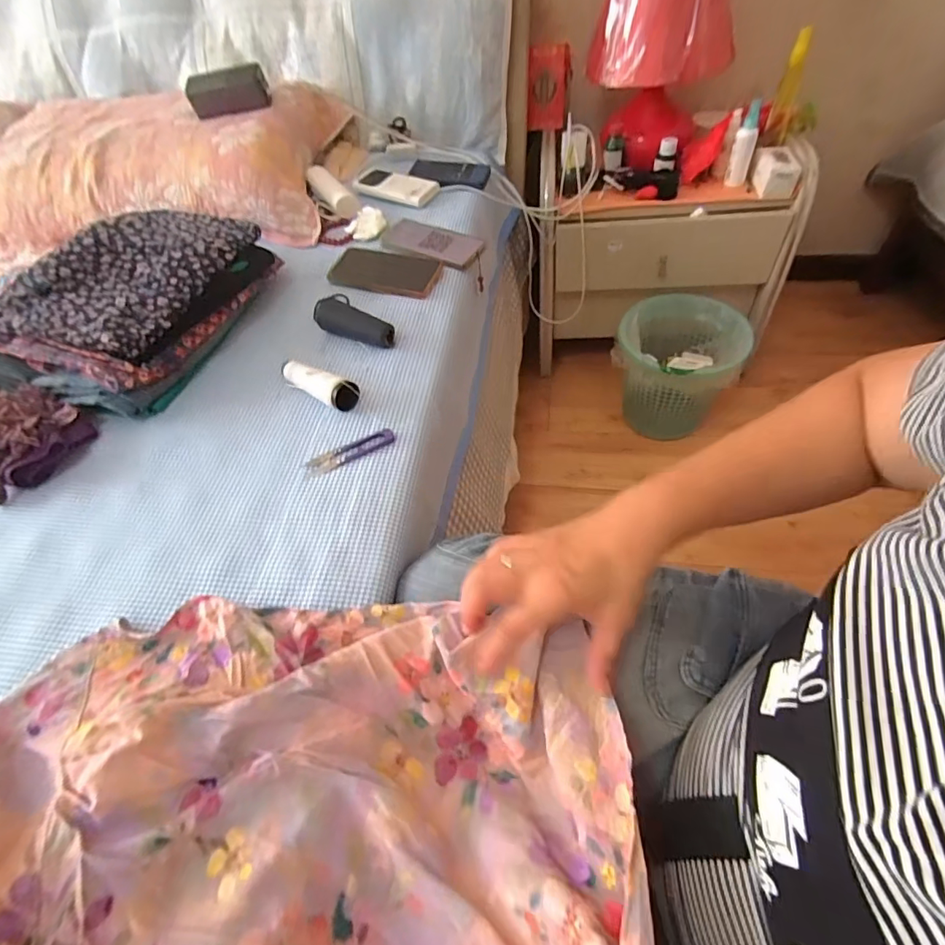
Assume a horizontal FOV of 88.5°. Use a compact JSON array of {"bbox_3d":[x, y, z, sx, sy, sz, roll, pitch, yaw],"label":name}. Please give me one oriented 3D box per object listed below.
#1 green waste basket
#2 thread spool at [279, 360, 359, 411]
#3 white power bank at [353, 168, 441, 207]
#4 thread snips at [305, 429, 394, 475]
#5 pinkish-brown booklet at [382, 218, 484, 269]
[{"bbox_3d":[0.435,-0.229,1.042,0.229,0.237,0.233,27,61,24],"label":"green waste basket"},{"bbox_3d":[-0.182,-0.104,0.569,0.118,0.034,0.030,27,61,24],"label":"thread spool"},{"bbox_3d":[-0.138,-0.505,0.846,0.149,0.017,0.079,22,59,21],"label":"white power bank"},{"bbox_3d":[-0.133,-0.022,0.530,0.097,0.015,0.022,-23,54,-10],"label":"thread snips"},{"bbox_3d":[-0.068,-0.358,0.747,0.157,0.007,0.084,27,61,24],"label":"pinkish-brown booklet"}]

